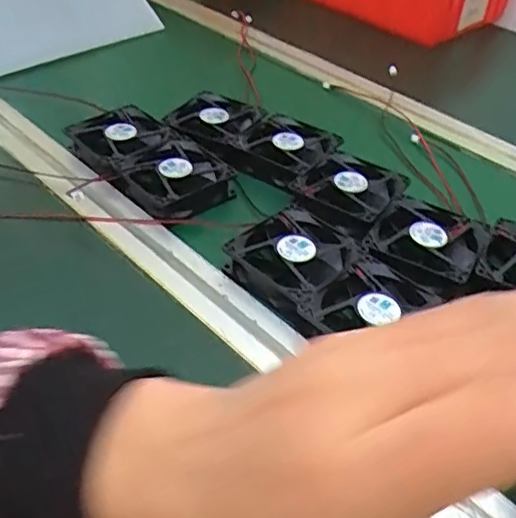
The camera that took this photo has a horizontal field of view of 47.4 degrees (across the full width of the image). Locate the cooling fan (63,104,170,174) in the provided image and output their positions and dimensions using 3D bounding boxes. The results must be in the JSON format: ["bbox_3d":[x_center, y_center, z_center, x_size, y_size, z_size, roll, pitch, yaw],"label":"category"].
[{"bbox_3d":[-0.128,-0.116,0.560,0.086,0.021,0.088,-28,49,-31],"label":"cooling fan"}]

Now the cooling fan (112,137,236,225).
[{"bbox_3d":[-0.074,-0.071,0.515,0.083,0.025,0.075,-26,48,-29],"label":"cooling fan"}]

